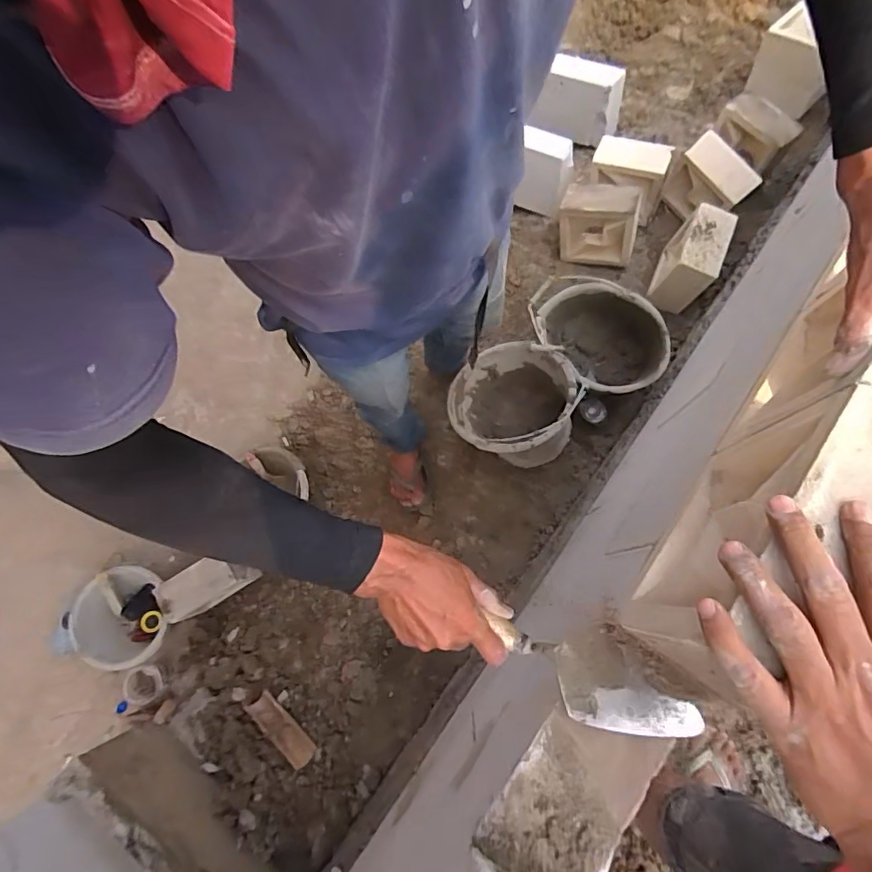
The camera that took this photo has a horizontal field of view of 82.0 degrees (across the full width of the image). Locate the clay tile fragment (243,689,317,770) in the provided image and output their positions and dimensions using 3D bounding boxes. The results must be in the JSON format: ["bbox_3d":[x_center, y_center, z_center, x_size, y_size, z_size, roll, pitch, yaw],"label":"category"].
[{"bbox_3d":[-0.375,0.703,1.205,0.207,0.031,0.063,31,76,26],"label":"clay tile fragment"}]

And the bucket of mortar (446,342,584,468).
[{"bbox_3d":[0.217,-0.053,1.255,0.297,0.240,0.297,-40,53,5],"label":"bucket of mortar"}]

